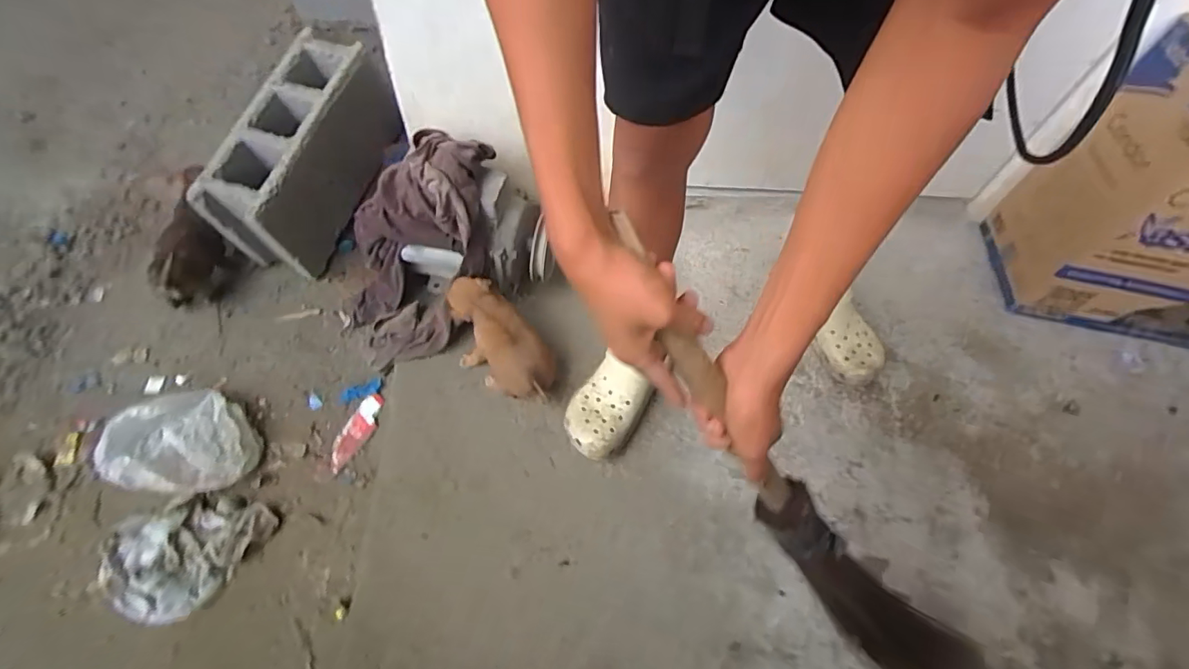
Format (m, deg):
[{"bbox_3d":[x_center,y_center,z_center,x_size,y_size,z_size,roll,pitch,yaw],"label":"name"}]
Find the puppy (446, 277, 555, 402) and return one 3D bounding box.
[{"bbox_3d":[-0.147,0.015,0.802,0.197,0.137,0.087,36,61,17],"label":"puppy"}]

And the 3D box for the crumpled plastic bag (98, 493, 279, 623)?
[{"bbox_3d":[-0.567,0.292,0.702,0.158,0.044,0.170,25,58,13],"label":"crumpled plastic bag"}]

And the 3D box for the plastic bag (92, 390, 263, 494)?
[{"bbox_3d":[-0.601,0.162,0.743,0.162,0.084,0.157,26,58,13],"label":"plastic bag"}]

